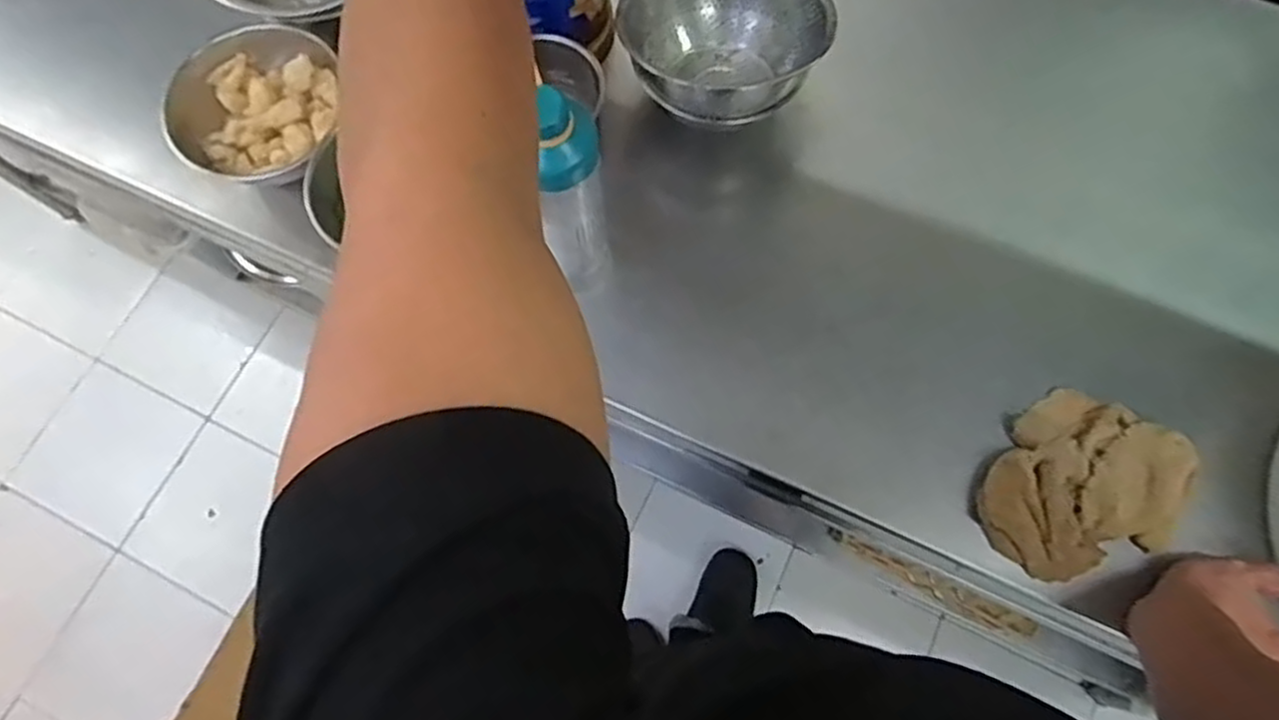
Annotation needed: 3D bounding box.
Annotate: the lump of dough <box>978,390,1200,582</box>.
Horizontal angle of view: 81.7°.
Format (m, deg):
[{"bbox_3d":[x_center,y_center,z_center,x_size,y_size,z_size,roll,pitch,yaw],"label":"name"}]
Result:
[{"bbox_3d":[0.376,0.109,0.622,0.140,0.038,0.160,35,76,11],"label":"lump of dough"}]

